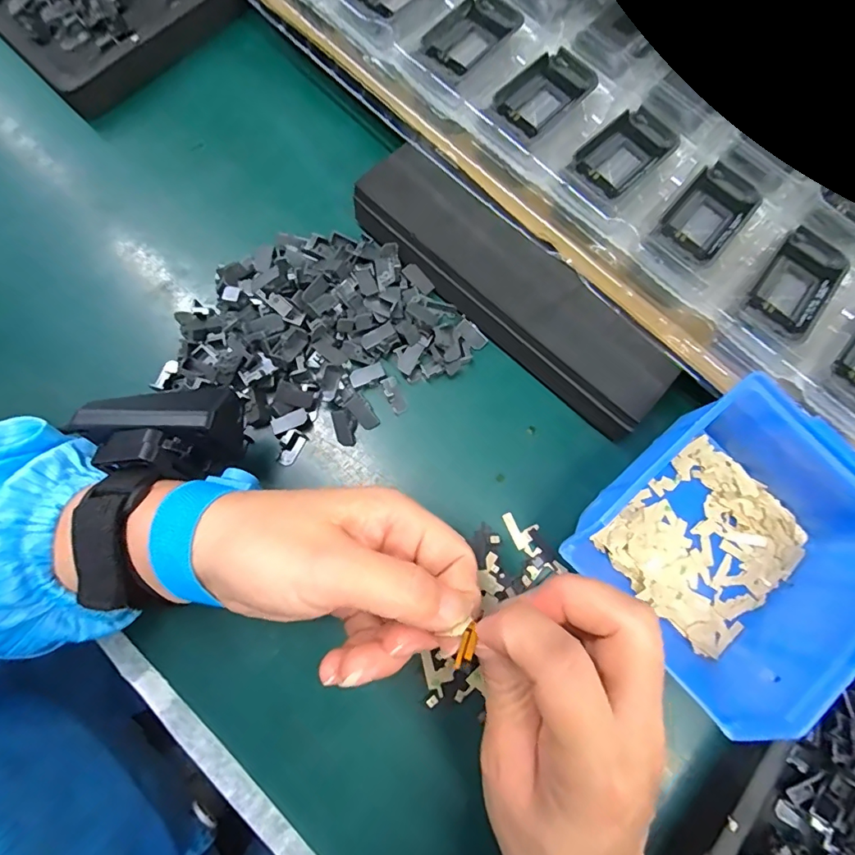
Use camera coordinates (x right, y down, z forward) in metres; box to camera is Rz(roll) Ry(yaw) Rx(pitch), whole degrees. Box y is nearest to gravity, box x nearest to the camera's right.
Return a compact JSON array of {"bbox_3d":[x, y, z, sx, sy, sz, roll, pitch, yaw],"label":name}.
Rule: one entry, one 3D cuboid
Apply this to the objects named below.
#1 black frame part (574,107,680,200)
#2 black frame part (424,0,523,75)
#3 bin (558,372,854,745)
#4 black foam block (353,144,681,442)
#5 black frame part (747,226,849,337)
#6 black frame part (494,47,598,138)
[{"bbox_3d":[0.115,-0.159,0.269,0.064,0.008,0.036,-43,82,-9],"label":"black frame part"},{"bbox_3d":[0.028,-0.236,0.280,0.035,0.005,0.063,42,81,7],"label":"black frame part"},{"bbox_3d":[0.159,0.059,0.245,0.135,0.066,0.126,-38,83,-10],"label":"bin"},{"bbox_3d":[0.049,-0.082,0.288,0.216,0.034,0.062,43,79,6],"label":"black foam block"},{"bbox_3d":[0.202,-0.080,0.256,0.035,0.008,0.061,41,81,7],"label":"black frame part"},{"bbox_3d":[0.070,-0.197,0.275,0.036,0.007,0.062,44,81,8],"label":"black frame part"}]

